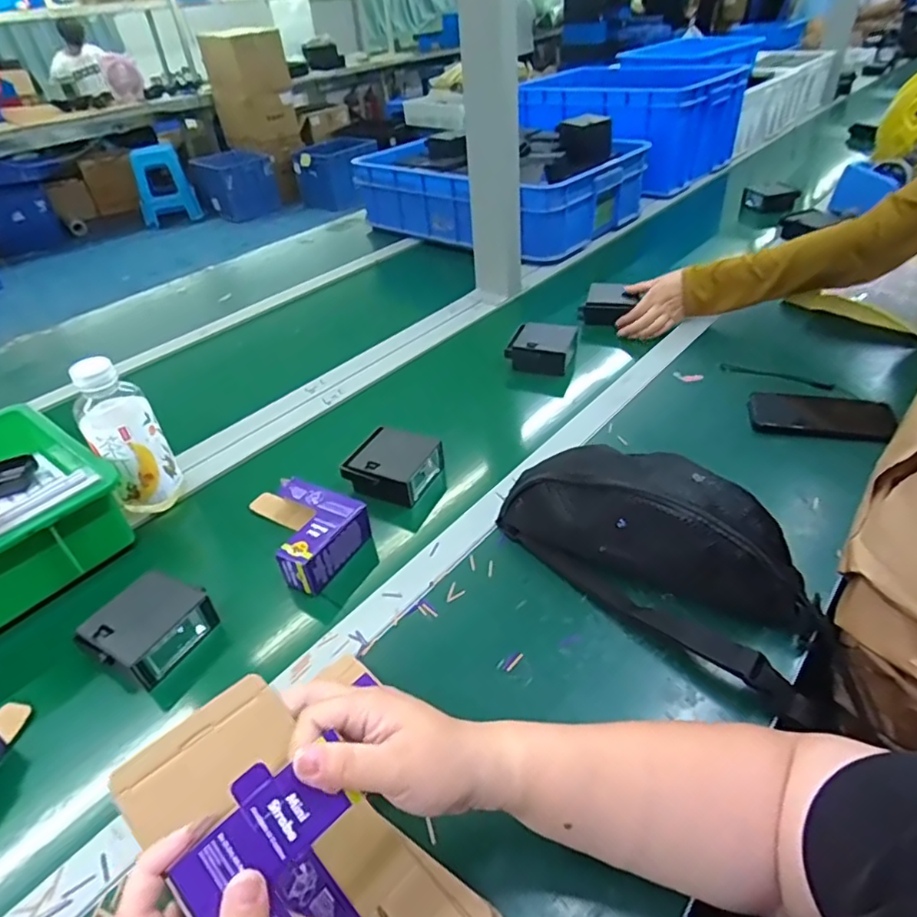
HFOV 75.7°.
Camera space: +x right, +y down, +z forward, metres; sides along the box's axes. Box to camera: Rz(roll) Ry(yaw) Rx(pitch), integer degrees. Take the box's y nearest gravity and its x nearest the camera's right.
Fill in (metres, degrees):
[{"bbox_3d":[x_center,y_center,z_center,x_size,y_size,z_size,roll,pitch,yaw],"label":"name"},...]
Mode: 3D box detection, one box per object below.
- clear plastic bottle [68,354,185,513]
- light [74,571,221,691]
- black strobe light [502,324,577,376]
[{"bbox_3d":[-0.370,-0.017,0.665,0.072,0.188,0.057,-27,44,-24],"label":"clear plastic bottle"},{"bbox_3d":[-0.288,0.157,0.551,0.076,0.048,0.091,19,45,26],"label":"light"},{"bbox_3d":[0.128,-0.175,0.908,0.093,0.042,0.104,8,41,16],"label":"black strobe light"}]

